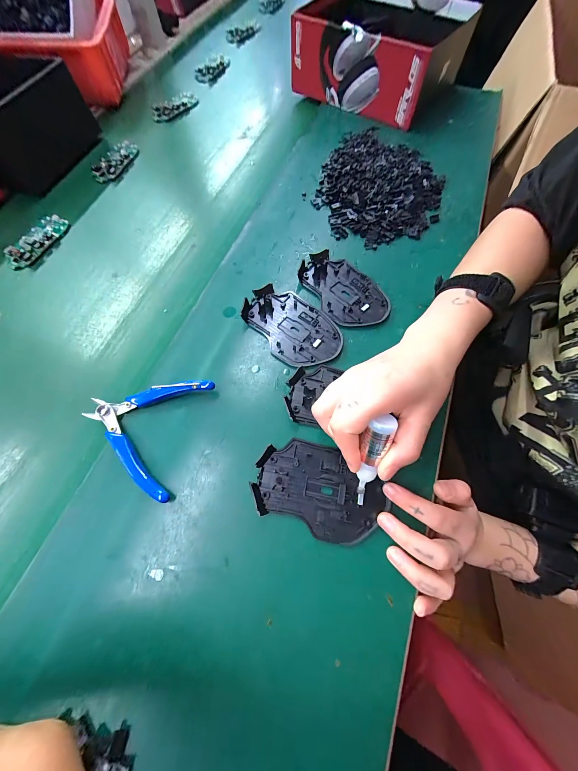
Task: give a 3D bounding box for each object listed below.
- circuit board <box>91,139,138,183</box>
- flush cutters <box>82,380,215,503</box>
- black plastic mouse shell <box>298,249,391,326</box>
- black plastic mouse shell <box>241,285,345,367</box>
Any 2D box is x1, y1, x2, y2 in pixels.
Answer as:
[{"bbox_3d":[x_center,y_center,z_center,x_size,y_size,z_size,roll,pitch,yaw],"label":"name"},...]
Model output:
[{"bbox_3d":[-0.283,-0.365,0.442,0.039,0.019,0.094,13,68,8],"label":"circuit board"},{"bbox_3d":[-0.143,0.035,0.258,0.113,0.019,0.108,16,69,9],"label":"flush cutters"},{"bbox_3d":[0.065,-0.116,0.321,0.074,0.011,0.114,-31,69,-10],"label":"black plastic mouse shell"},{"bbox_3d":[0.004,-0.069,0.300,0.074,0.012,0.112,-36,70,-12],"label":"black plastic mouse shell"}]

